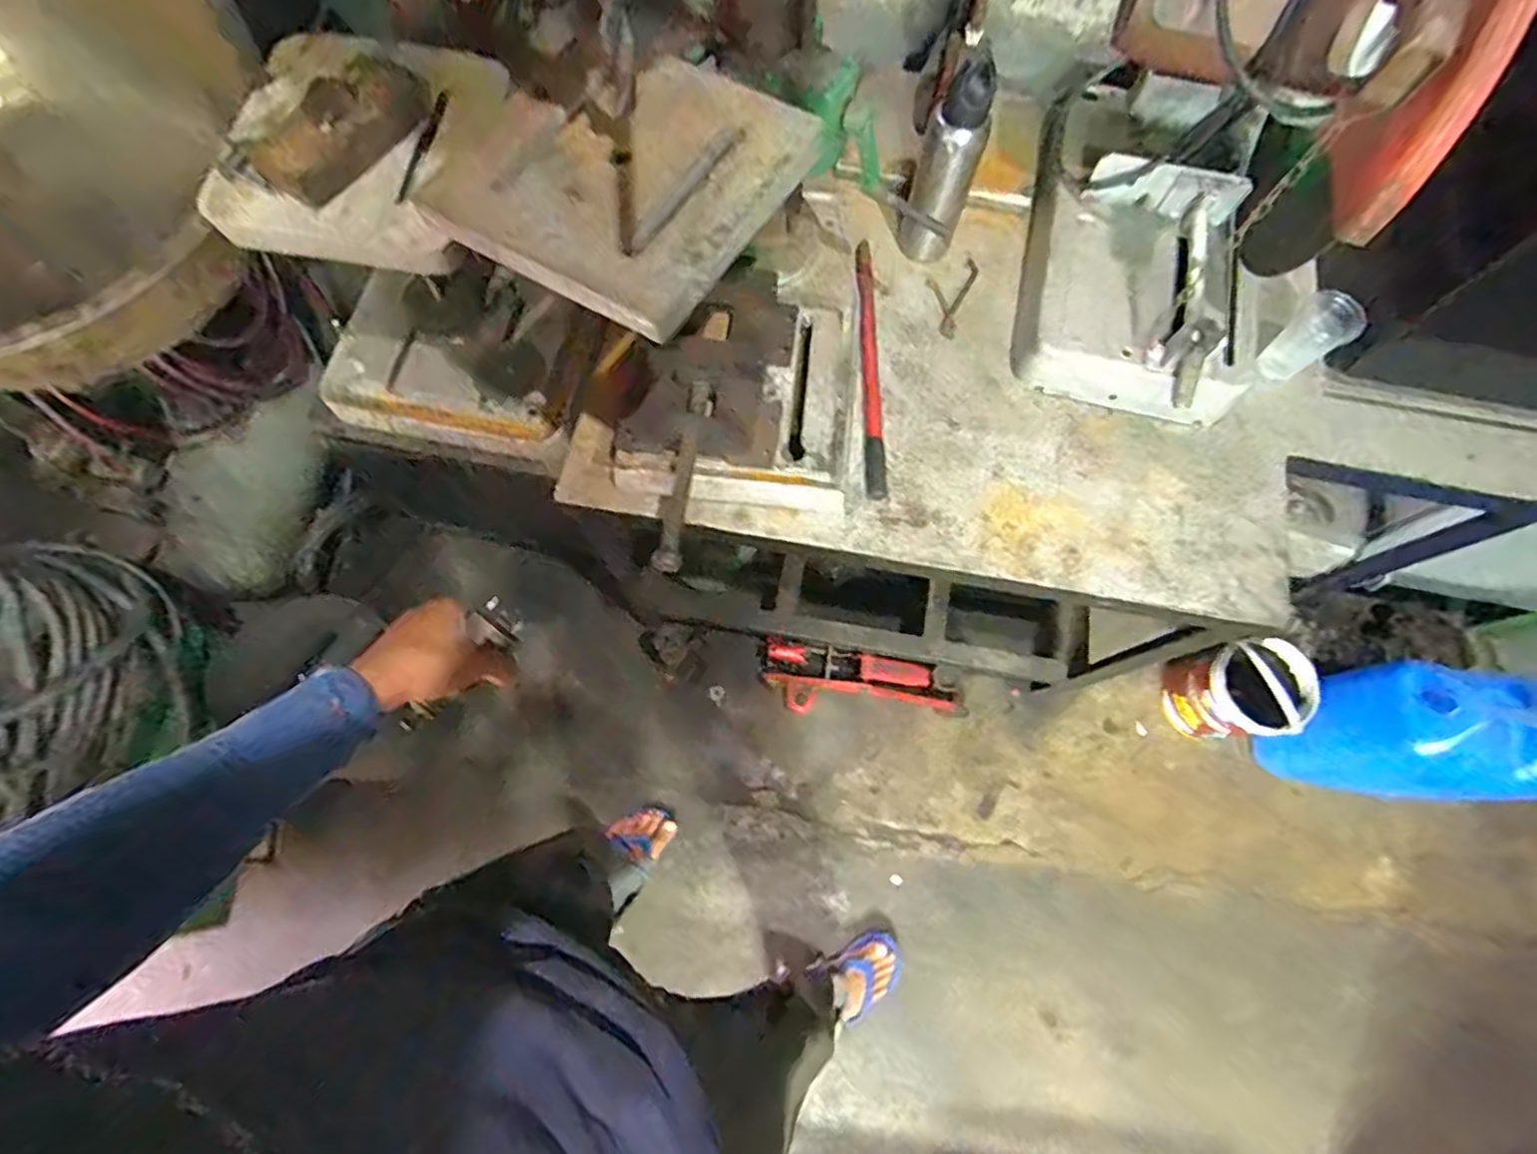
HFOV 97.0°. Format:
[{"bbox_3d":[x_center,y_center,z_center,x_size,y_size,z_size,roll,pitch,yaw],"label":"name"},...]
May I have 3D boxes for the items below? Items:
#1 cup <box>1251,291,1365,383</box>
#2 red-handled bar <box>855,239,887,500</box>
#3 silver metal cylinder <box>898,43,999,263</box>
[{"bbox_3d":[0.649,-0.288,0.818,0.067,0.091,0.064,-37,77,-12],"label":"cup"},{"bbox_3d":[0.124,-0.264,0.838,0.022,0.023,0.355,0,72,-1],"label":"red-handled bar"},{"bbox_3d":[0.212,-0.479,0.803,0.068,0.221,0.077,19,73,5],"label":"silver metal cylinder"}]

